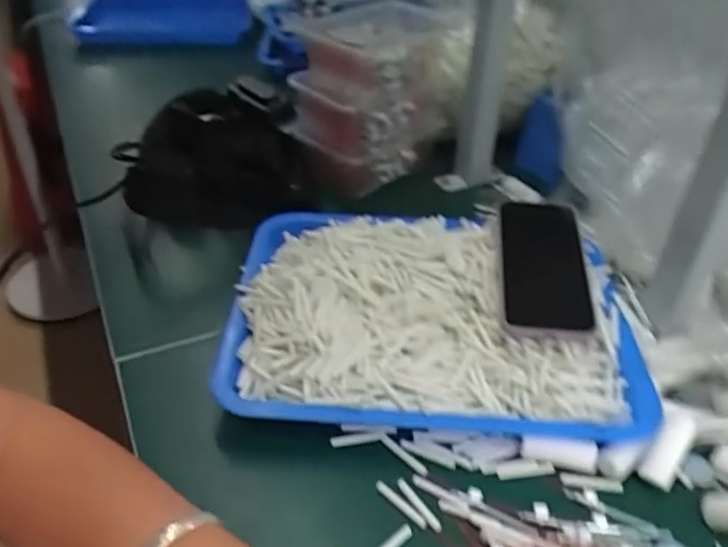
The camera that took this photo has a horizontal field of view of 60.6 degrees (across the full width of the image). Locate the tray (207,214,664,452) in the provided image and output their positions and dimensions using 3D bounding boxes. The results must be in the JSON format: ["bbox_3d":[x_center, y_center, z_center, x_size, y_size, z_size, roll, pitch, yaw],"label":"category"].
[{"bbox_3d":[0.056,0.030,0.535,0.333,0.060,0.246,2,39,2],"label":"tray"}]

